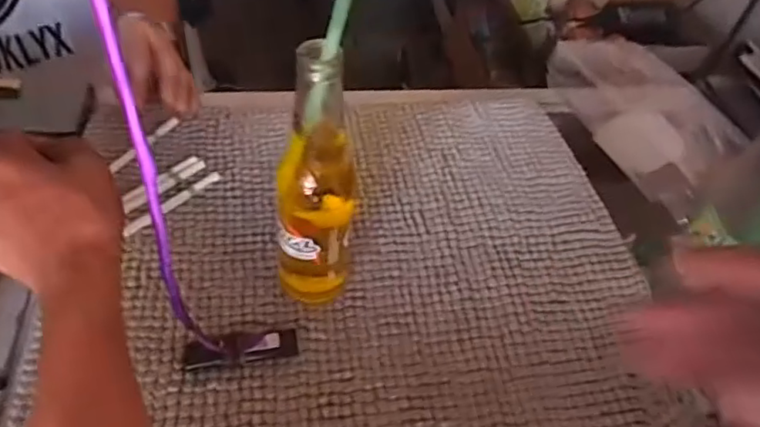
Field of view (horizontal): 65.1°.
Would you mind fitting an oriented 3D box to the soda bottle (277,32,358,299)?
[{"bbox_3d":[-0.043,-0.020,0.409,0.053,0.220,0.060,4,49,-3],"label":"soda bottle"}]

